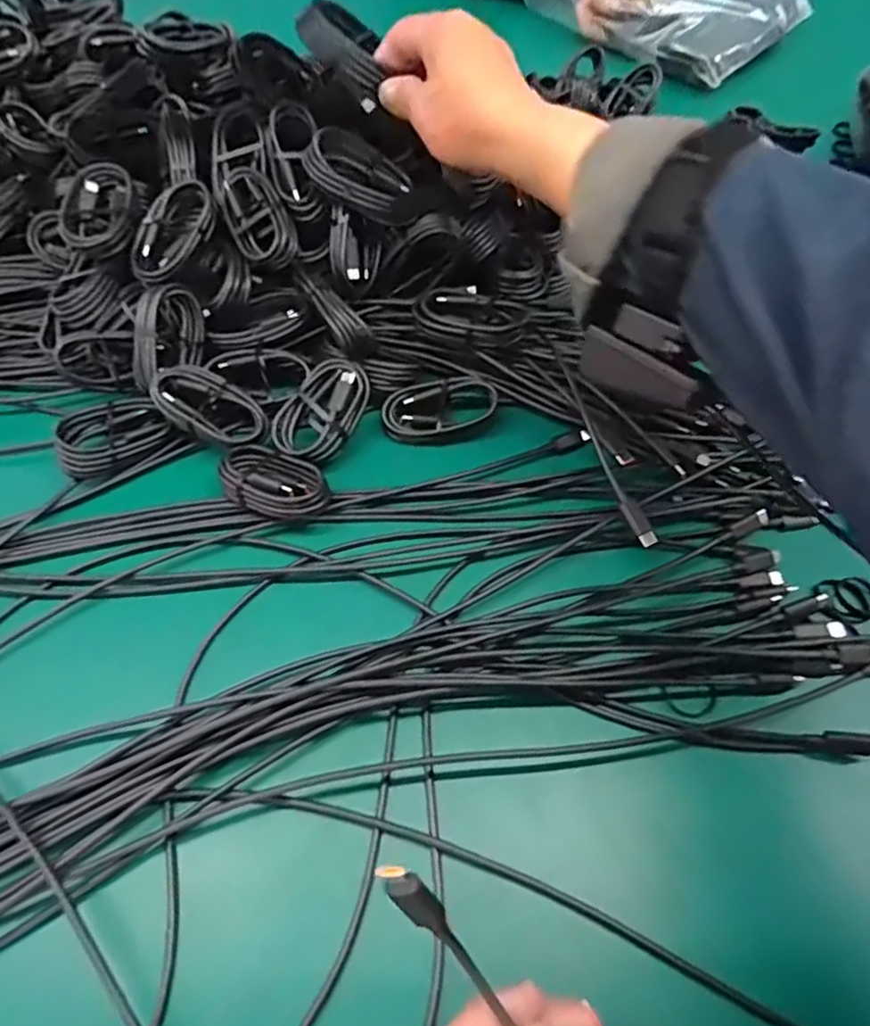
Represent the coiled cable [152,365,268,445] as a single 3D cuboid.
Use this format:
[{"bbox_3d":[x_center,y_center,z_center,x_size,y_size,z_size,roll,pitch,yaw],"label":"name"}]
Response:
[{"bbox_3d":[-0.142,-0.065,0.417,0.072,0.021,0.040,32,62,-1],"label":"coiled cable"}]

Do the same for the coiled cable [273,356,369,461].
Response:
[{"bbox_3d":[-0.071,-0.066,0.411,0.044,0.019,0.069,31,65,19],"label":"coiled cable"}]

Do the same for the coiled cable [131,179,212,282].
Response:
[{"bbox_3d":[-0.175,-0.188,0.439,0.043,0.012,0.080,20,73,0],"label":"coiled cable"}]

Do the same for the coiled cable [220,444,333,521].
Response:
[{"bbox_3d":[-0.095,-0.019,0.389,0.067,0.021,0.042,19,57,13],"label":"coiled cable"}]

